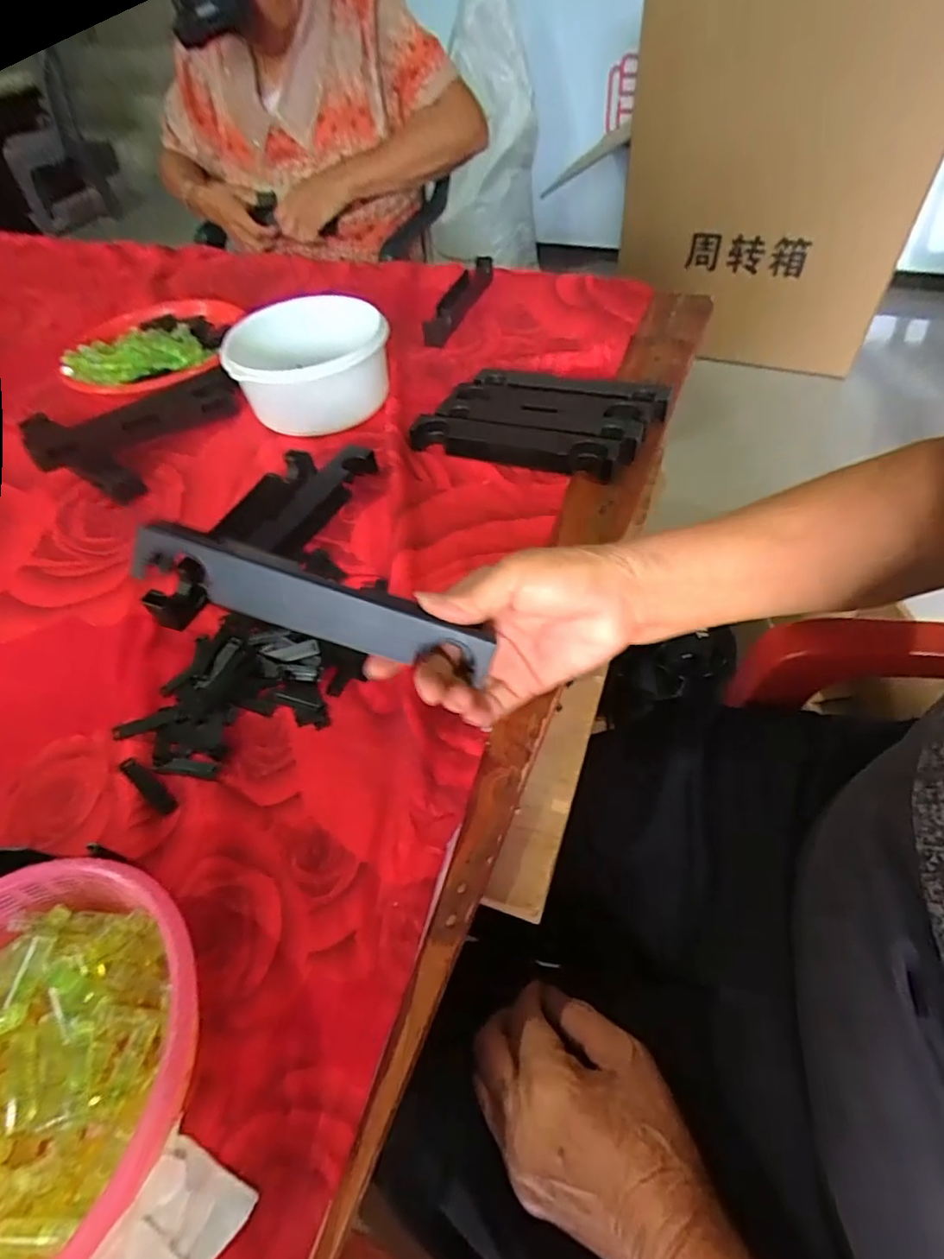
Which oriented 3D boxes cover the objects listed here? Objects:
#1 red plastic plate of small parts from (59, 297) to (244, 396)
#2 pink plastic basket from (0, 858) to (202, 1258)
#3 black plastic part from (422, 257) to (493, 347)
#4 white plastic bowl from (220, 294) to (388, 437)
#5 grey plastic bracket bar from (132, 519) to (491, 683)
[{"bbox_3d":[-0.395,-0.357,0.720,0.193,0.035,0.215,-5,52,1],"label":"red plastic plate of small parts"},{"bbox_3d":[-0.207,0.198,0.256,0.154,0.055,0.163,-3,52,4],"label":"pink plastic basket"},{"bbox_3d":[-0.014,-0.425,0.741,0.029,0.032,0.175,16,55,17],"label":"black plastic part"},{"bbox_3d":[-0.164,-0.272,0.603,0.160,0.078,0.138,-11,52,-3],"label":"white plastic bowl"},{"bbox_3d":[-0.084,-0.016,0.321,0.192,0.032,0.022,18,12,-6],"label":"grey plastic bracket bar"}]

